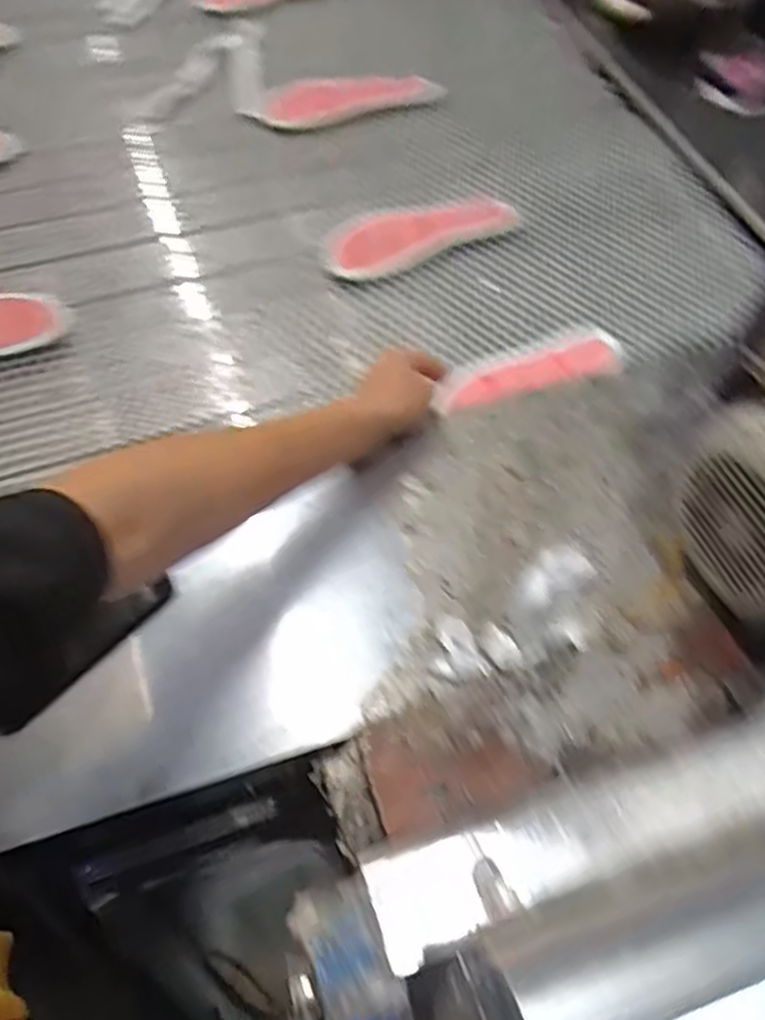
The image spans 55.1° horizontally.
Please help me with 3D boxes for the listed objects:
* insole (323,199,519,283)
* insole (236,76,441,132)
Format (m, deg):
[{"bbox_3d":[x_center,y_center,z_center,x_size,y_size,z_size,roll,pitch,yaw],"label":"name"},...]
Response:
[{"bbox_3d":[0.037,-0.319,0.836,0.217,0.015,0.098,-26,63,-14],"label":"insole"},{"bbox_3d":[-0.051,-0.510,0.913,0.245,0.023,0.087,-9,58,4],"label":"insole"}]

